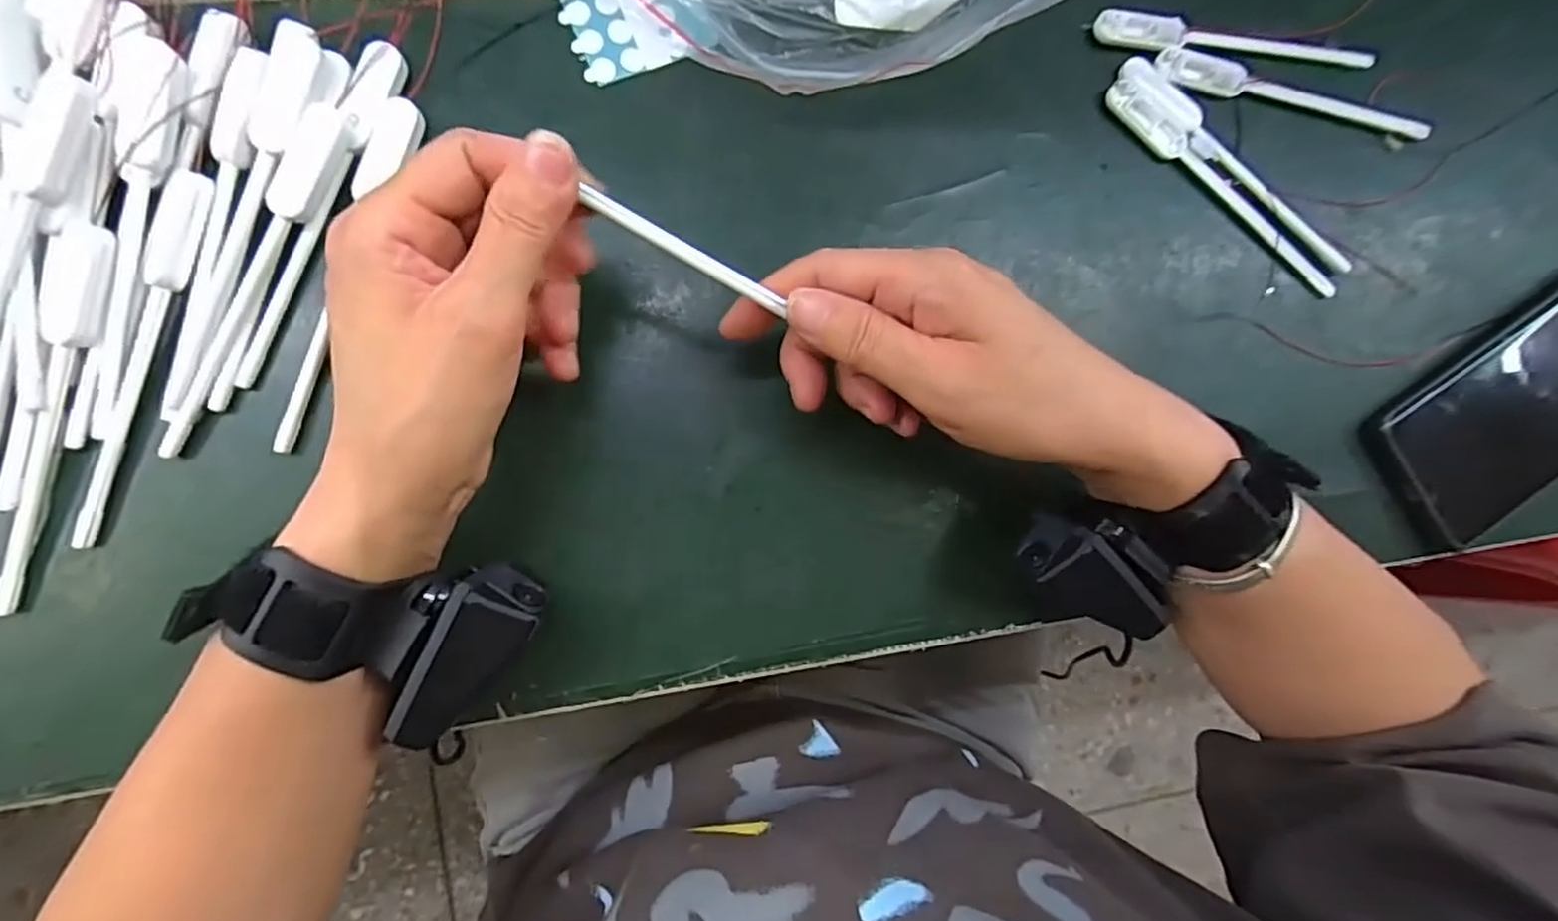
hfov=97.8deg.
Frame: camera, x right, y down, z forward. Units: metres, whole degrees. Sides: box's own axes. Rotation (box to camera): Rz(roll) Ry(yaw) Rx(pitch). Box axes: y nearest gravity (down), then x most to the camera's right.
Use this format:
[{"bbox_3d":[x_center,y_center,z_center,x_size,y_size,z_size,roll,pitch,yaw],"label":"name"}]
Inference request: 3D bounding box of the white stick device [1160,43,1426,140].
[{"bbox_3d":[0.249,-0.178,0.328,0.138,0.011,0.019,11,86,-7],"label":"white stick device"}]

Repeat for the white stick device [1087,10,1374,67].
[{"bbox_3d":[0.220,-0.201,0.327,0.140,0.008,0.014,2,87,-7],"label":"white stick device"}]

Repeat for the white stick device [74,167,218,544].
[{"bbox_3d":[-0.240,-0.039,0.254,0.014,0.006,0.144,16,86,-7],"label":"white stick device"}]

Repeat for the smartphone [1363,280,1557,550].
[{"bbox_3d":[0.379,-0.037,0.341,0.184,0.014,0.075,-35,90,-6],"label":"smartphone"}]

